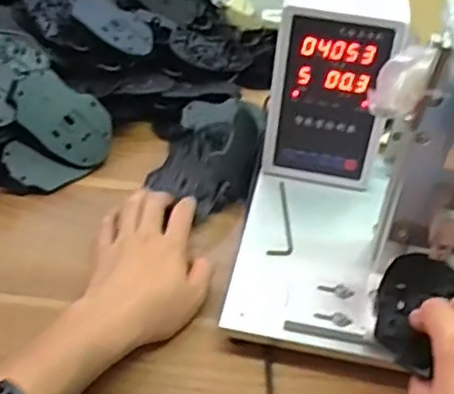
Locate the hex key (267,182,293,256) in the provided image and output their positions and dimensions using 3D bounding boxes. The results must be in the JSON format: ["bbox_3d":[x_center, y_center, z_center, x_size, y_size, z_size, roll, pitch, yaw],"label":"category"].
[{"bbox_3d":[0.053,0.019,0.594,0.021,0.005,0.109,8,40,4],"label":"hex key"}]

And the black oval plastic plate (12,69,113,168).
[{"bbox_3d":[-0.169,-0.081,0.657,0.107,0.012,0.077,30,67,-26],"label":"black oval plastic plate"}]

